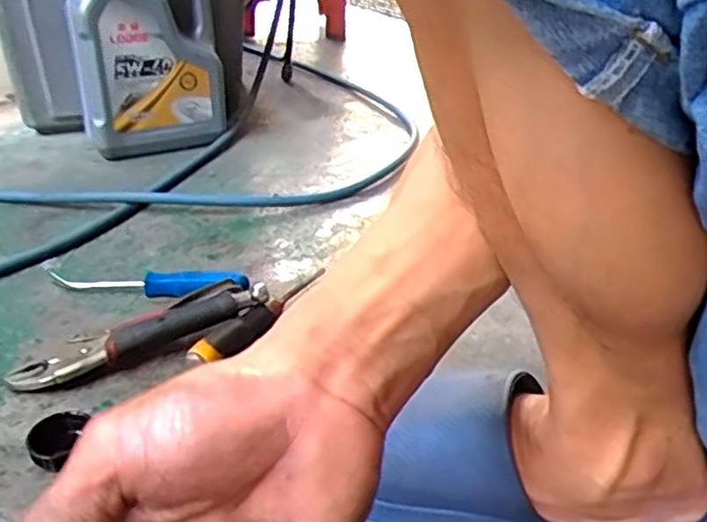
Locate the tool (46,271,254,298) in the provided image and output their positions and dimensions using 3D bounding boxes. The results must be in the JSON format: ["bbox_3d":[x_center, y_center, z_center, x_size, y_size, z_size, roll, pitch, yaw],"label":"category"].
[{"bbox_3d":[-0.210,0.020,0.664,0.205,0.023,0.040,4,28,6],"label":"tool"}]

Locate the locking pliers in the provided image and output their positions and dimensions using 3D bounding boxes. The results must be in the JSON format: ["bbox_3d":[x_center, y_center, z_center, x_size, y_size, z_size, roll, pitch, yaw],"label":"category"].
[{"bbox_3d":[-0.182,0.061,0.579,0.209,0.039,0.061,-19,34,-32],"label":"locking pliers"}]

